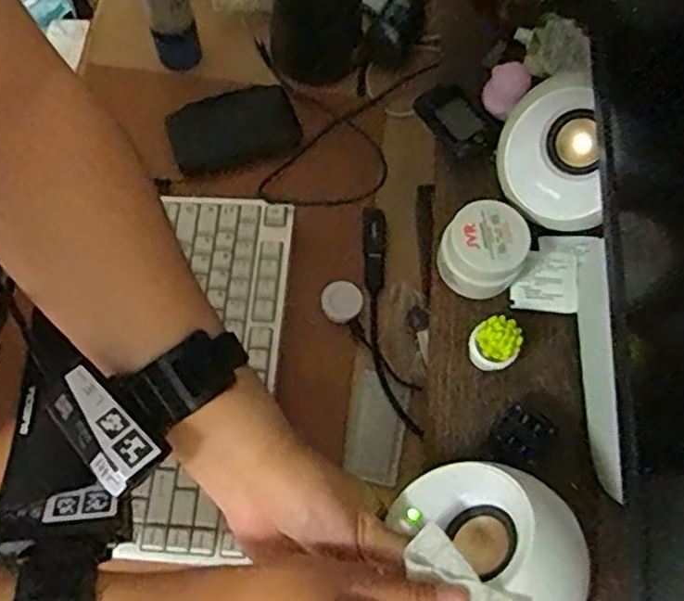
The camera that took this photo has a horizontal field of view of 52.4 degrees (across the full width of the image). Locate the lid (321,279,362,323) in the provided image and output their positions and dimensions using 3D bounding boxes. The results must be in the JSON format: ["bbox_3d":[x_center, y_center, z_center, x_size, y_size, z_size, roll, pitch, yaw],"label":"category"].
[{"bbox_3d":[0.000,0.000,0.626,0.035,0.011,0.036,1,68,-2],"label":"lid"}]

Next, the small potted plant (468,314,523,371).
[{"bbox_3d":[0.107,0.031,0.493,0.029,0.039,0.030,-6,68,-5],"label":"small potted plant"}]

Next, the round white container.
[{"bbox_3d":[0.105,-0.036,0.519,0.057,0.053,0.057,1,68,-2],"label":"round white container"}]

